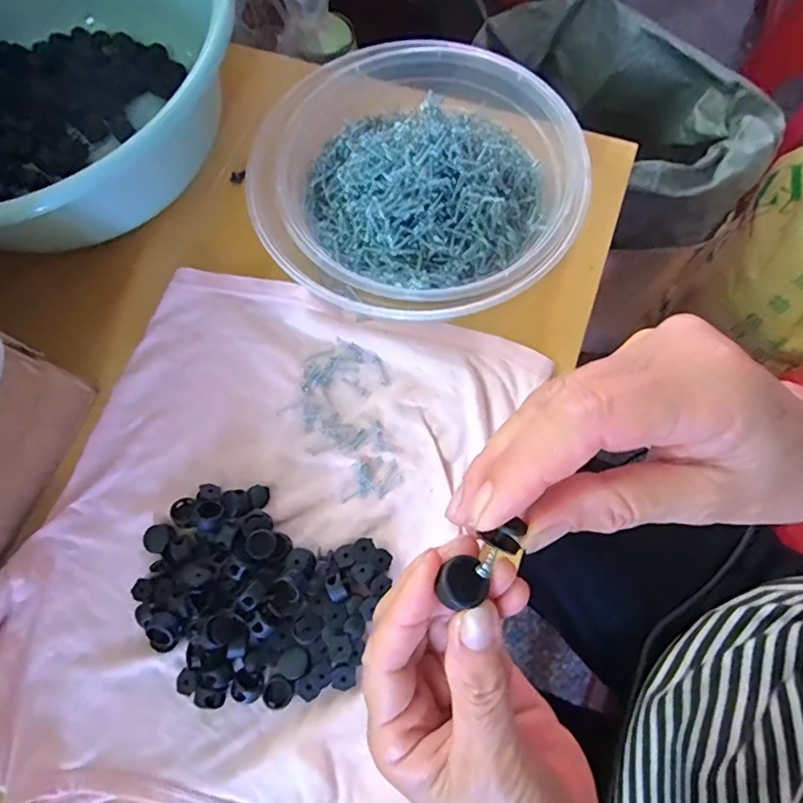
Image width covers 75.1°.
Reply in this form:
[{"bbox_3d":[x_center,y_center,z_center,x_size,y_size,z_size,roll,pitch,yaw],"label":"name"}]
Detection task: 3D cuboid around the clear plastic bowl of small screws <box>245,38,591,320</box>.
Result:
[{"bbox_3d":[0.013,-0.158,0.364,0.212,0.056,0.210,-1,72,2],"label":"clear plastic bowl of small screws"}]

